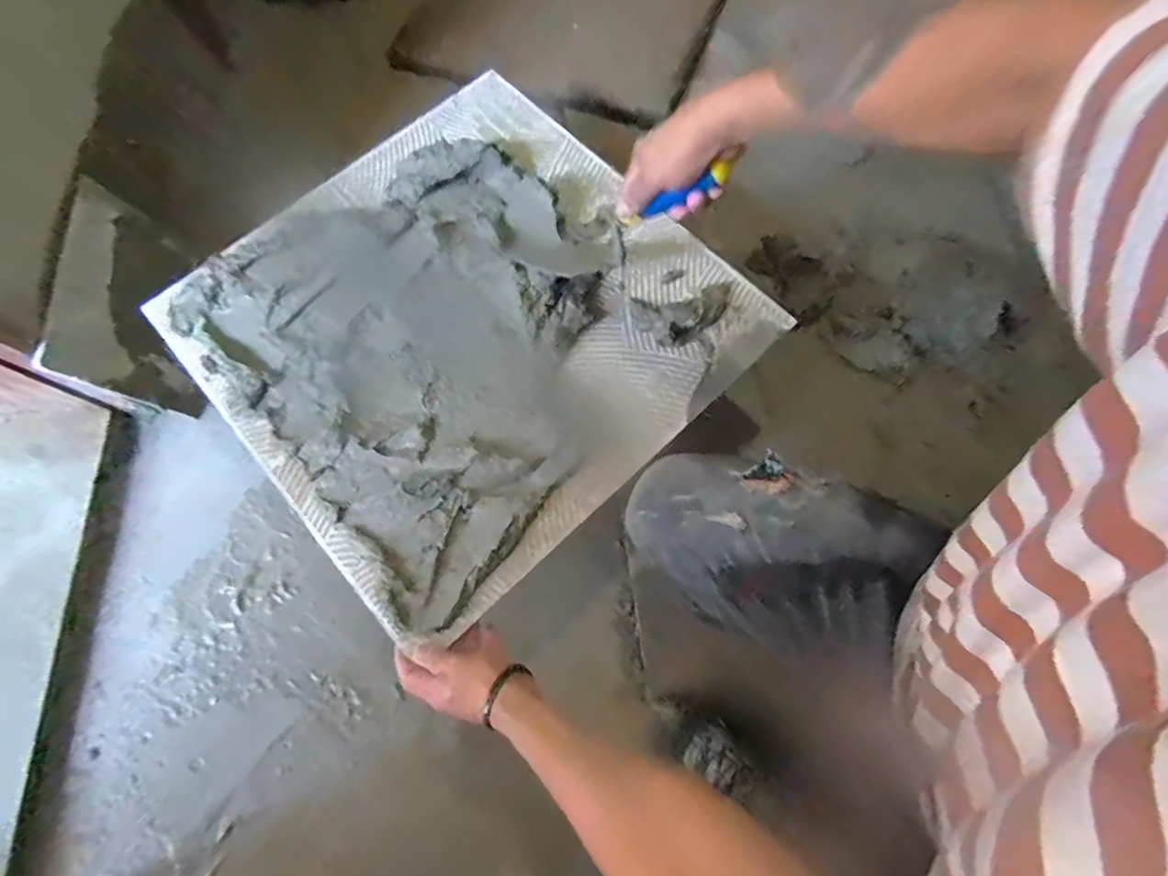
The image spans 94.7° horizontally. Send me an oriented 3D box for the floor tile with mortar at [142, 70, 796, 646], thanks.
[{"bbox_3d":[-0.153,-0.156,0.671,0.579,0.049,0.573,-42,77,-10],"label":"floor tile with mortar"}]

